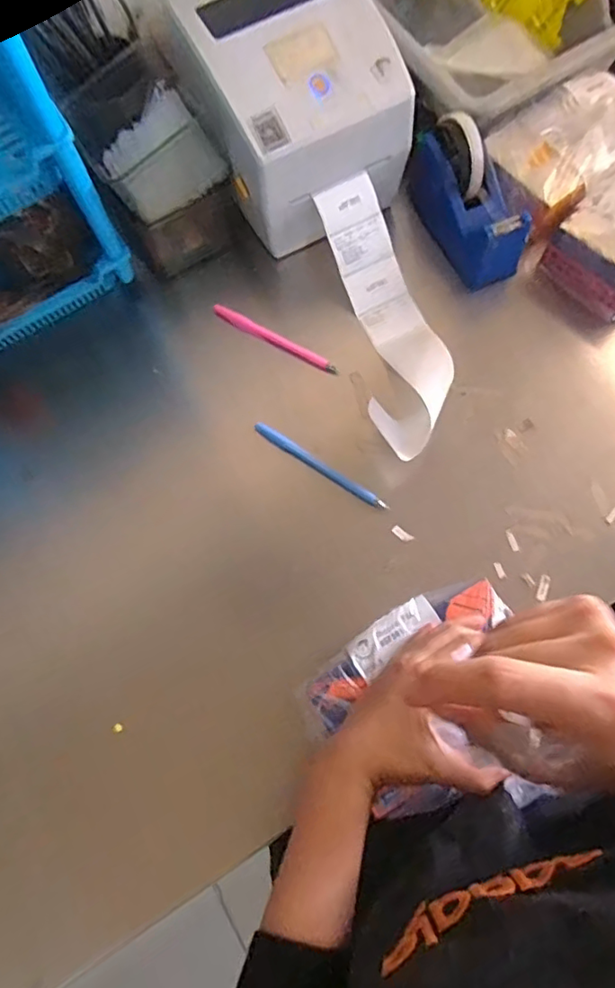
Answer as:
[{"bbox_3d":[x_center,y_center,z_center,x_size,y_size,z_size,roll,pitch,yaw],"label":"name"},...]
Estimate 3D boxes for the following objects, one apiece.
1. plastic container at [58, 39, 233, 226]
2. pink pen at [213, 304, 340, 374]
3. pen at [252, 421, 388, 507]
[{"bbox_3d":[-0.164,-0.354,0.574,0.112,0.067,0.138,-34,75,-8],"label":"plastic container"},{"bbox_3d":[-0.036,-0.168,0.628,0.157,0.014,0.016,30,77,10],"label":"pink pen"},{"bbox_3d":[0.012,-0.027,0.568,0.153,0.009,0.010,33,77,11],"label":"pen"}]

